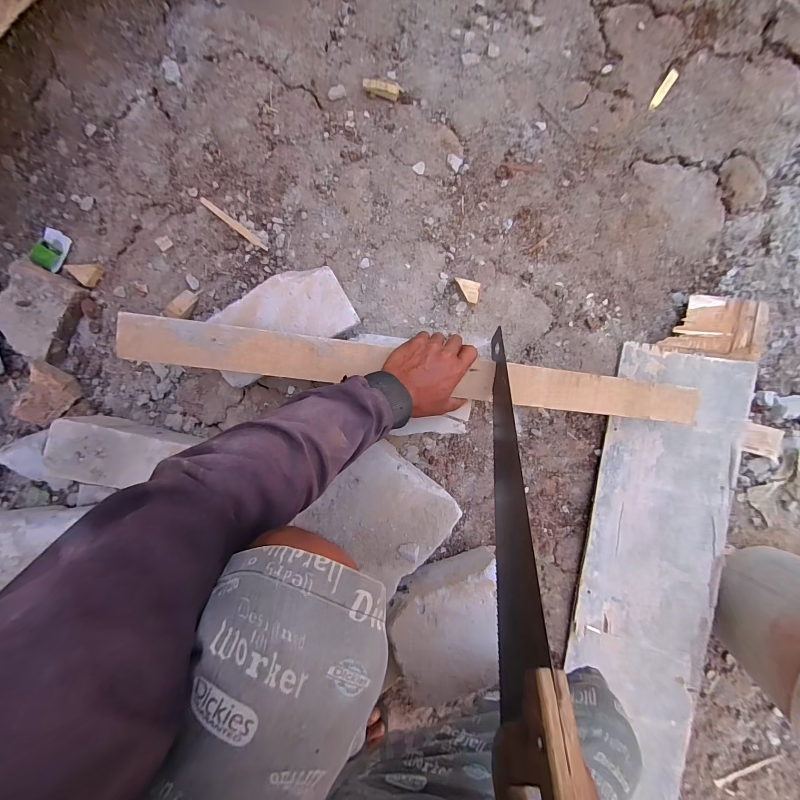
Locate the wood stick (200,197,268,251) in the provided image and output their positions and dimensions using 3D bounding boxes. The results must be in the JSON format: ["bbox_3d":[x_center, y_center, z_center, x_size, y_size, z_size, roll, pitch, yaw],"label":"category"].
[{"bbox_3d":[-0.253,-0.268,0.525,0.118,0.005,0.011,38,90,-5],"label":"wood stick"}]

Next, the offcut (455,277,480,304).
[{"bbox_3d":[0.106,-0.176,0.553,0.041,0.023,0.032,16,92,-5],"label":"offcut"}]

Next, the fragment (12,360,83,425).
[{"bbox_3d":[-0.525,-0.007,0.513,0.060,0.056,0.094,24,92,-5],"label":"fragment"}]

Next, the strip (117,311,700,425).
[{"bbox_3d":[0.046,-0.033,0.446,0.742,0.016,0.054,6,93,-8],"label":"strip"}]

